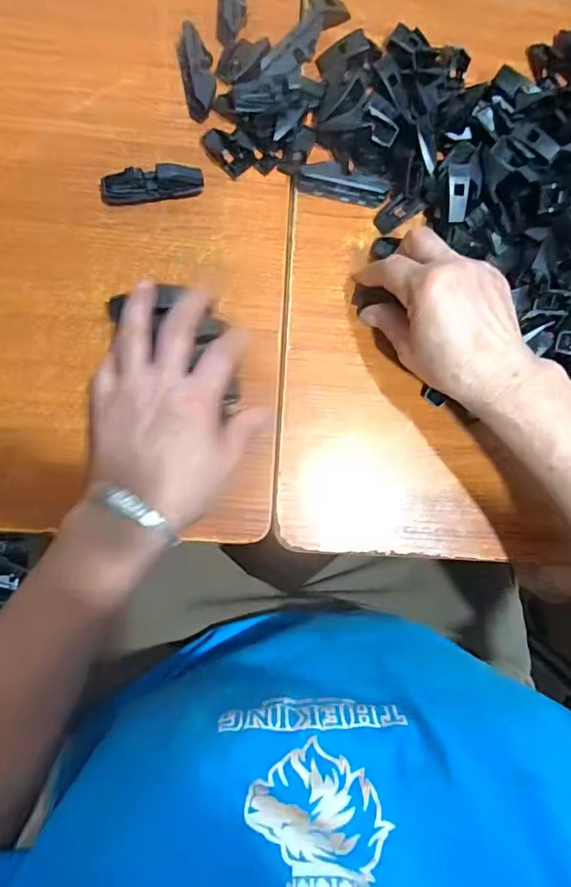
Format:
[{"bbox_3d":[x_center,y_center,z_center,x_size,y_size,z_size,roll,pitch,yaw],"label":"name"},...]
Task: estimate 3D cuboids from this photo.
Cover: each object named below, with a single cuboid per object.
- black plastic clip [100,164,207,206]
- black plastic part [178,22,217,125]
[{"bbox_3d":[-0.100,-0.194,0.373,0.076,0.023,0.021,-13,85,-8],"label":"black plastic clip"},{"bbox_3d":[-0.068,-0.288,0.384,0.025,0.018,0.071,-9,84,-7],"label":"black plastic part"}]

